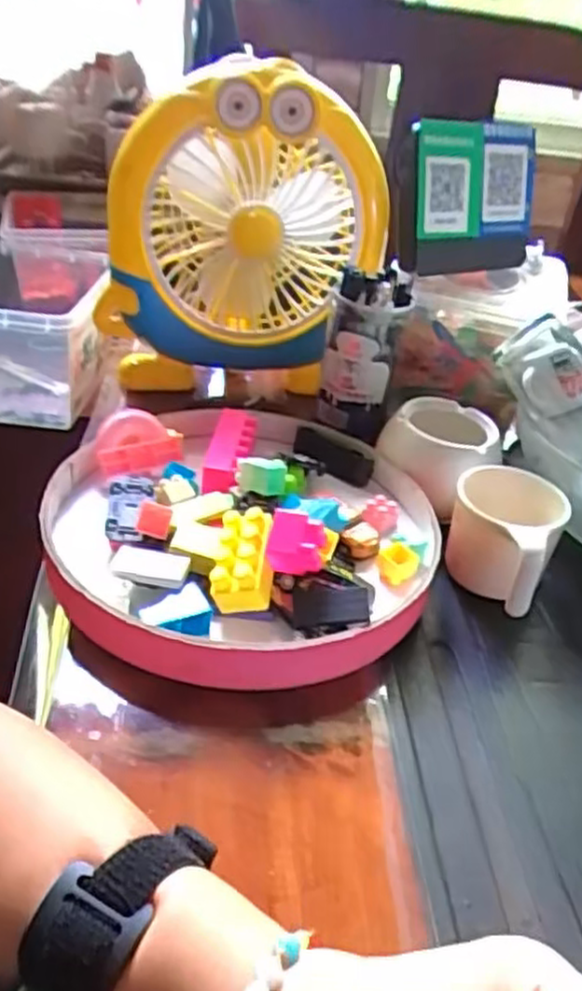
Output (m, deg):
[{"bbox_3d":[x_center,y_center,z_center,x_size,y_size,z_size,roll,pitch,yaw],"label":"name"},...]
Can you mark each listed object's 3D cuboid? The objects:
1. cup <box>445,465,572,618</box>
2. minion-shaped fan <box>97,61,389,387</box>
[{"bbox_3d":[0.147,0.031,0.524,0.073,0.068,0.087,23,38,22],"label":"cup"},{"bbox_3d":[-0.049,-0.224,0.650,0.211,0.262,0.123,2,35,-8],"label":"minion-shaped fan"}]

